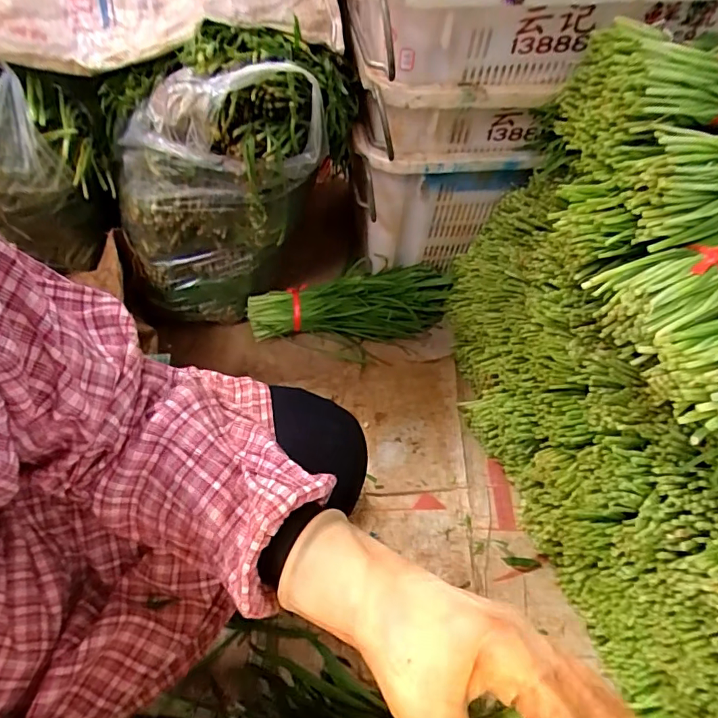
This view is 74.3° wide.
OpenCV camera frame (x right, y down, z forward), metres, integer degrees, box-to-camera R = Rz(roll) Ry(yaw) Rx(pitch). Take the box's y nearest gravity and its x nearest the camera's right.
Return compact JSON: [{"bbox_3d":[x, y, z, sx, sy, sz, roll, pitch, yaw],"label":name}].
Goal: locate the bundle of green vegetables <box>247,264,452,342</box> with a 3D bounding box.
[{"bbox_3d":[-0.017,-0.108,0.981,0.411,0.080,0.125,-5,57,-6],"label":"bundle of green vegetables"}]

